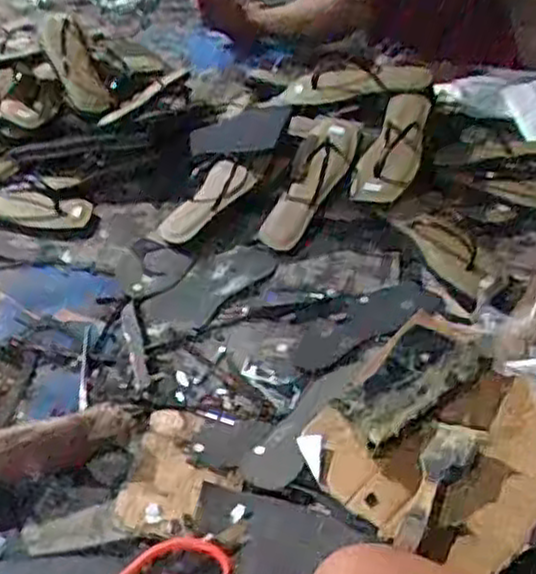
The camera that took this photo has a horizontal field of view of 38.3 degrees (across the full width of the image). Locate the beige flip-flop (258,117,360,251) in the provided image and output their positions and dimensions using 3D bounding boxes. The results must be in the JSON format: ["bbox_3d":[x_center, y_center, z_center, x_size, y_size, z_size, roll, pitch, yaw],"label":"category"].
[{"bbox_3d":[0.065,-0.161,1.138,0.083,0.036,0.236,22,72,22],"label":"beige flip-flop"}]

